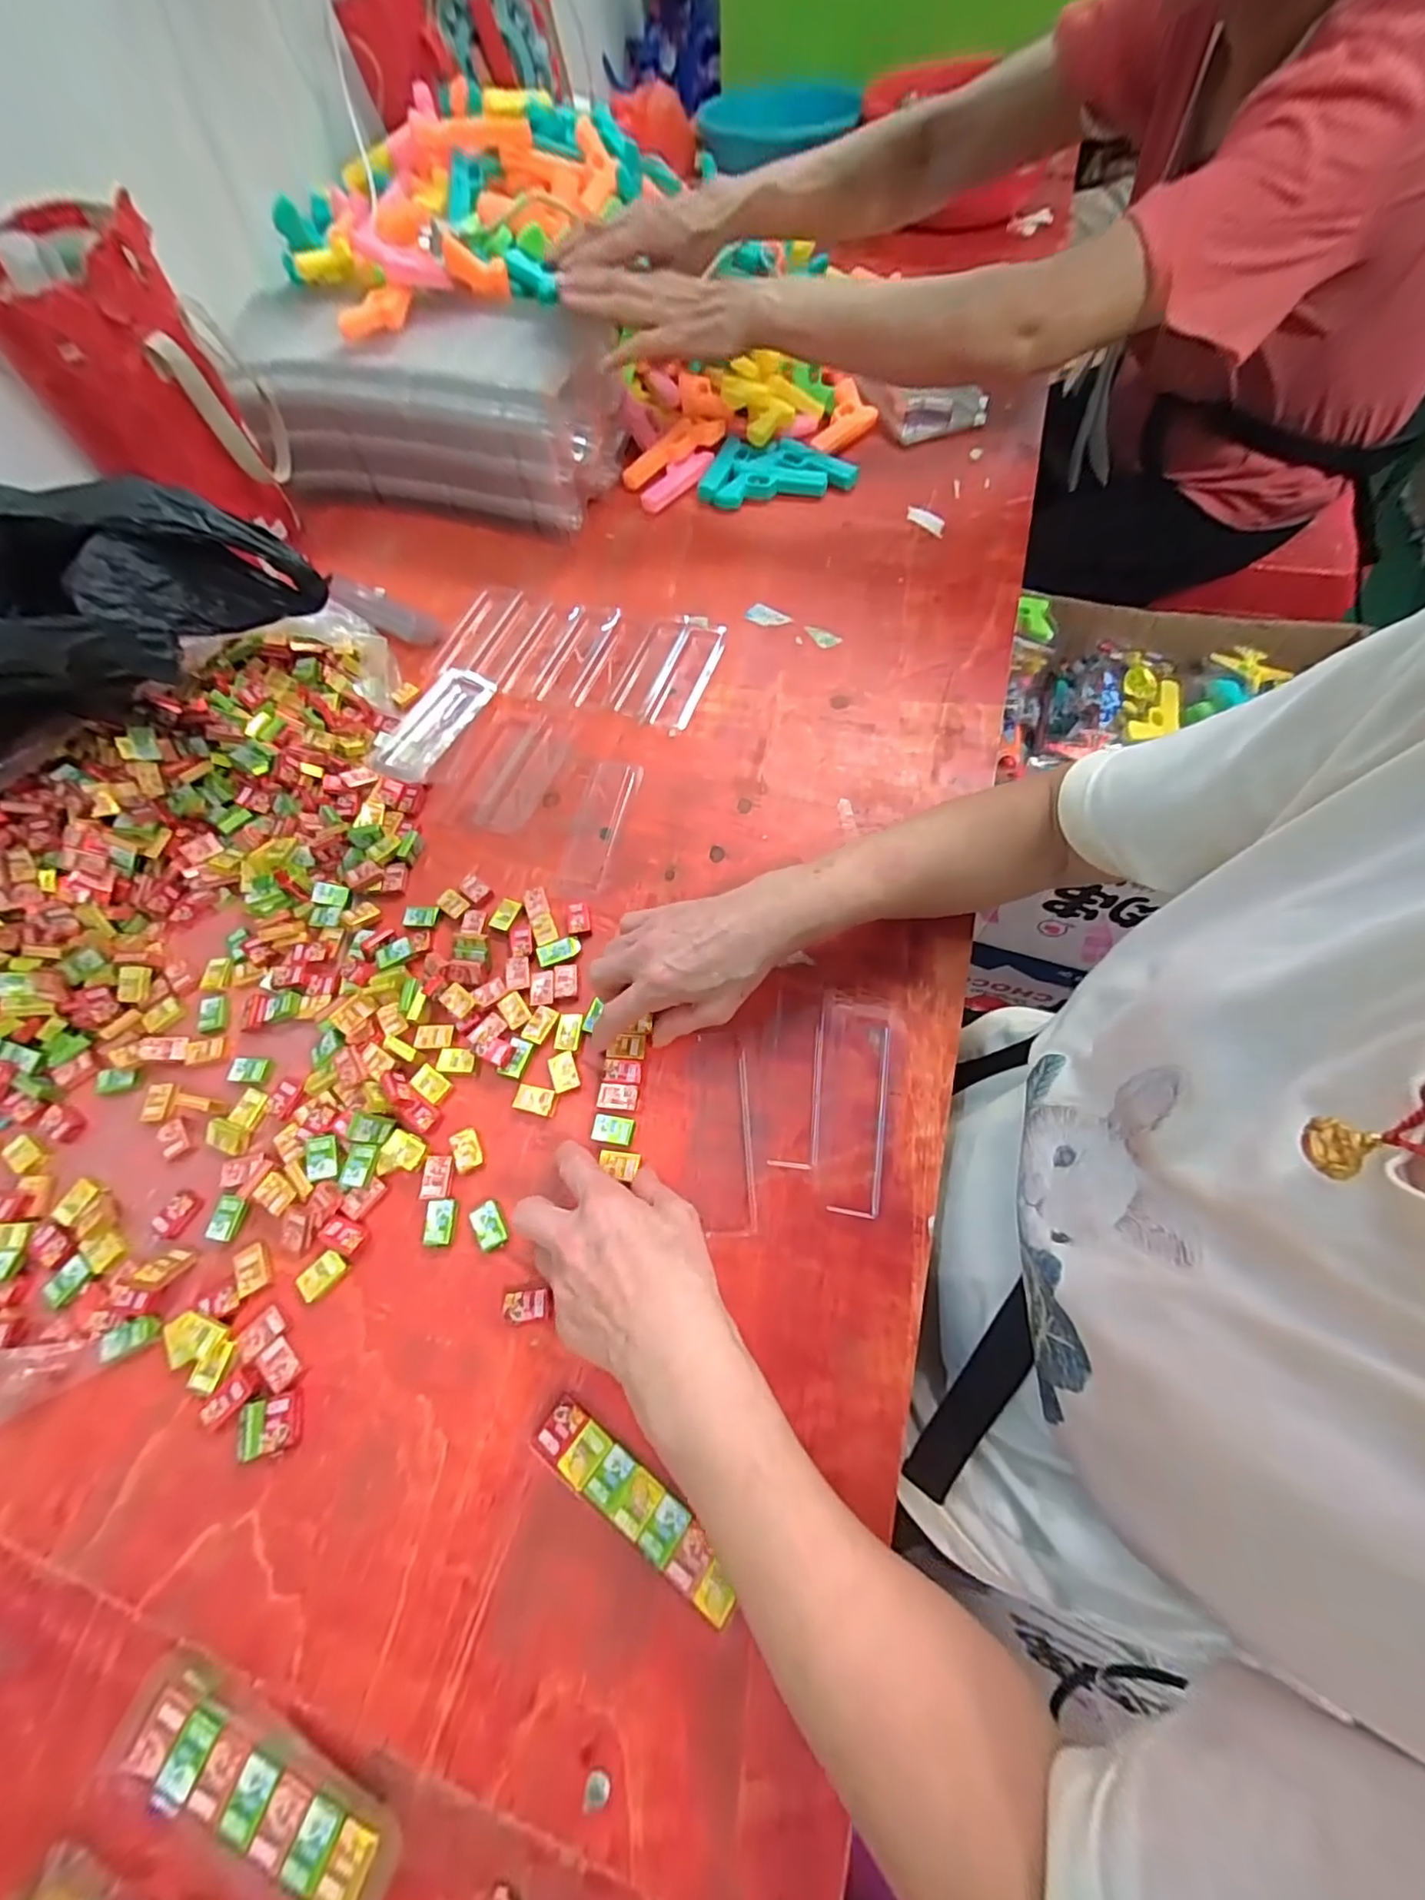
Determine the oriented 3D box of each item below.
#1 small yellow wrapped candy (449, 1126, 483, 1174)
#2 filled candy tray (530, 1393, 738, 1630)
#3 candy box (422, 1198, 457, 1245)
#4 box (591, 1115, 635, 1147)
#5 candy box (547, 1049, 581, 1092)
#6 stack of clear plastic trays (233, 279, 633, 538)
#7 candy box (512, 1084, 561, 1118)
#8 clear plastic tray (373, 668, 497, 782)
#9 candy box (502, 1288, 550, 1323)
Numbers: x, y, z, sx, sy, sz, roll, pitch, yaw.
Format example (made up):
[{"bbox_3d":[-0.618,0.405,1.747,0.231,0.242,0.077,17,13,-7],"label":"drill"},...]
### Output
[{"bbox_3d":[-0.158,0.128,0.388,0.017,0.007,0.027,-26,66,-9],"label":"small yellow wrapped candy"},{"bbox_3d":[-0.039,0.277,0.305,0.118,0.009,0.028,30,70,16],"label":"filled candy tray"},{"bbox_3d":[-0.166,0.165,0.368,0.017,0.007,0.025,-2,64,2],"label":"candy box"},{"bbox_3d":[-0.064,0.115,0.387,0.026,0.005,0.017,8,65,7],"label":"box"},{"bbox_3d":[-0.100,0.081,0.405,0.018,0.004,0.027,-19,65,-6],"label":"candy box"},{"bbox_3d":[-0.281,-0.589,0.668,0.352,0.131,0.183,11,66,8],"label":"stack of clear plastic trays"},{"bbox_3d":[-0.116,0.099,0.399,0.029,0.008,0.017,11,66,9],"label":"candy box"},{"bbox_3d":[-0.256,-0.202,0.541,0.052,0.024,0.131,21,67,13],"label":"clear plastic tray"},{"bbox_3d":[-0.106,0.204,0.347,0.026,0.011,0.015,-6,64,1],"label":"candy box"}]

